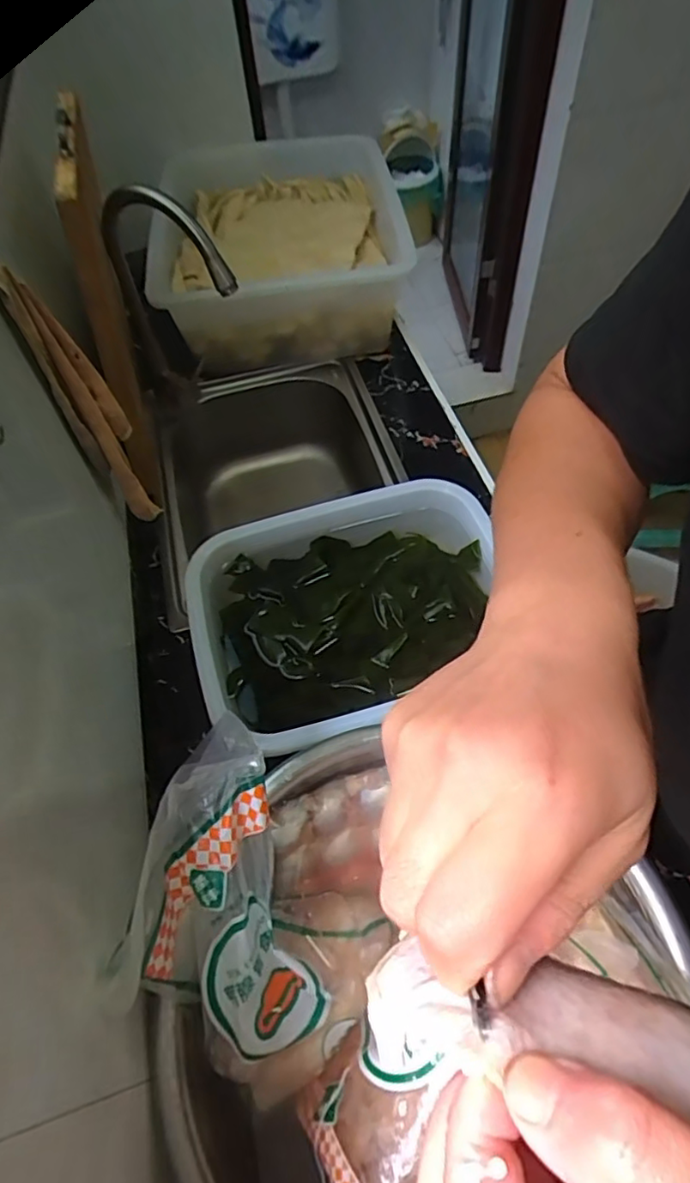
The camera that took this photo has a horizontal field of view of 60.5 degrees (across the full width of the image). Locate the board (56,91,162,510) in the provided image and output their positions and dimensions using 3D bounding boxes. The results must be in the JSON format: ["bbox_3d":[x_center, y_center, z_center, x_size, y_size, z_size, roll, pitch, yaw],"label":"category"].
[{"bbox_3d":[-0.287,-0.351,0.737,0.023,0.372,0.270,-9,55,-9],"label":"board"}]

